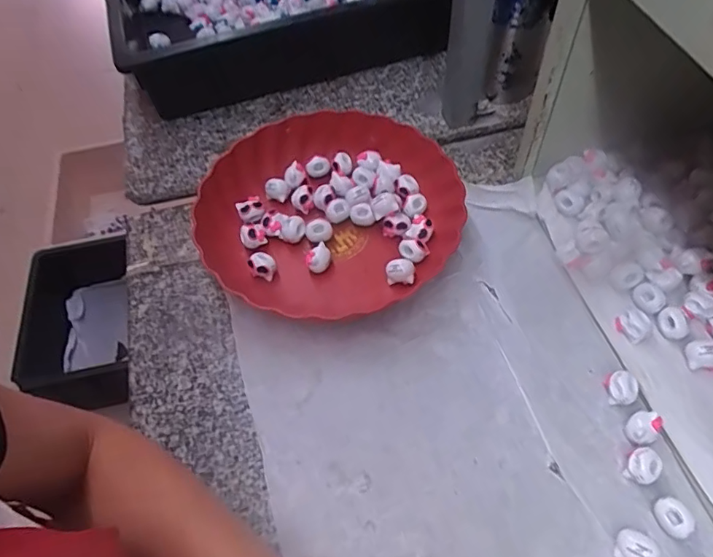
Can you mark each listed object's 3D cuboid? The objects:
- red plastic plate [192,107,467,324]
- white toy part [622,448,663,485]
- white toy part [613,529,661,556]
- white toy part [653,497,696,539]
[{"bbox_3d":[-0.025,-0.066,0.507,0.241,0.046,0.220,-2,56,3],"label":"red plastic plate"},{"bbox_3d":[0.205,0.135,0.375,0.021,0.020,0.022,-2,56,3],"label":"white toy part"},{"bbox_3d":[0.186,0.179,0.344,0.026,0.015,0.021,21,61,17],"label":"white toy part"},{"bbox_3d":[0.216,0.163,0.356,0.019,0.016,0.024,-11,56,-3],"label":"white toy part"}]

